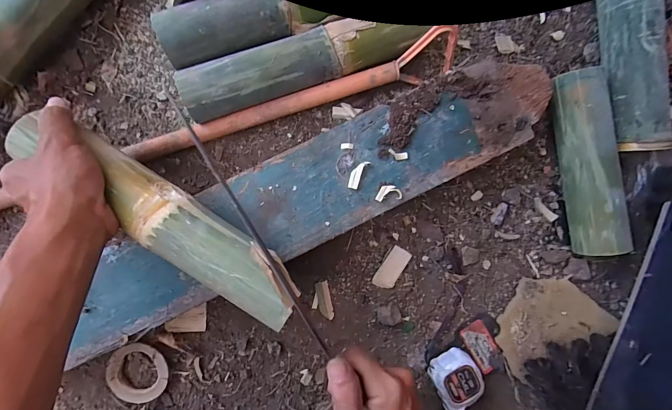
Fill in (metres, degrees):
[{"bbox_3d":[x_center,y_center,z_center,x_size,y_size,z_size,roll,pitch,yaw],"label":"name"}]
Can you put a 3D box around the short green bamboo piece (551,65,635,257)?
[{"bbox_3d":[0.314,-0.052,0.423,0.051,0.059,0.221,-10,90,-4],"label":"short green bamboo piece"}]

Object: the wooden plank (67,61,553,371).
[{"bbox_3d":[-0.016,-0.018,0.370,0.569,0.017,0.104,-26,91,-4],"label":"wooden plank"}]

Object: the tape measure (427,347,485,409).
[{"bbox_3d":[0.152,0.222,0.423,0.056,0.037,0.061,-25,91,-4],"label":"tape measure"}]

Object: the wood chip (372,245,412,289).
[{"bbox_3d":[0.073,0.082,0.433,0.027,0.005,0.056,30,88,-3],"label":"wood chip"}]

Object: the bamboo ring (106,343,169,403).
[{"bbox_3d":[-0.231,0.197,0.393,0.064,0.014,0.070,0,90,-4],"label":"bamboo ring"}]

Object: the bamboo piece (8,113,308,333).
[{"bbox_3d":[-0.162,0.011,0.324,0.293,0.055,0.055,36,87,0],"label":"bamboo piece"}]

